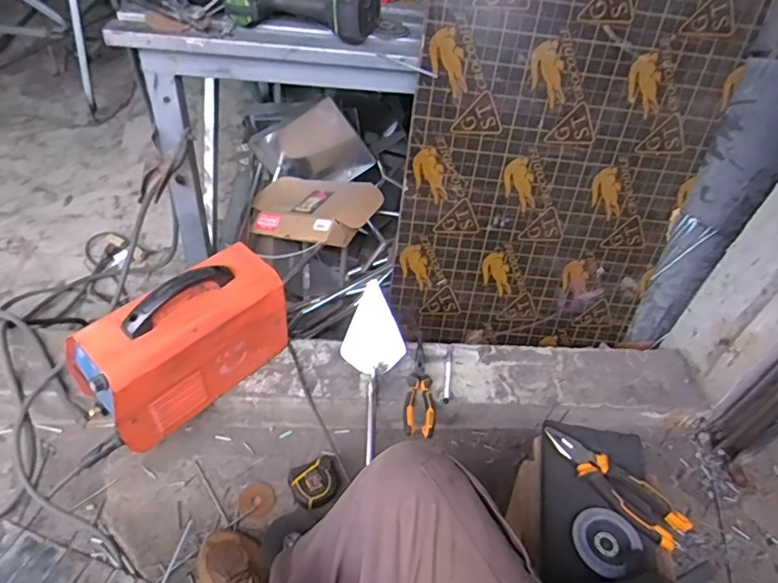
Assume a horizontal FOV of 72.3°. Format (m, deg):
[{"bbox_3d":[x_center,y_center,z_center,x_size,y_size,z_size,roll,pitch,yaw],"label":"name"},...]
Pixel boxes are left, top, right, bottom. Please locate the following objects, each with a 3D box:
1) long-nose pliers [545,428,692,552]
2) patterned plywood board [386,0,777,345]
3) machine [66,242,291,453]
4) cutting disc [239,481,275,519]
[{"bbox_3d":[0.287,0.244,0.686,0.054,0.019,0.192,-32,58,-33],"label":"long-nose pliers"},{"bbox_3d":[0.322,-0.318,0.938,0.539,1.014,0.028,5,34,-4],"label":"patterned plywood board"},{"bbox_3d":[-0.343,0.077,0.902,0.133,0.217,0.315,36,51,25],"label":"machine"},{"bbox_3d":[-0.235,0.372,0.952,0.061,0.004,0.067,6,40,-5],"label":"cutting disc"}]

